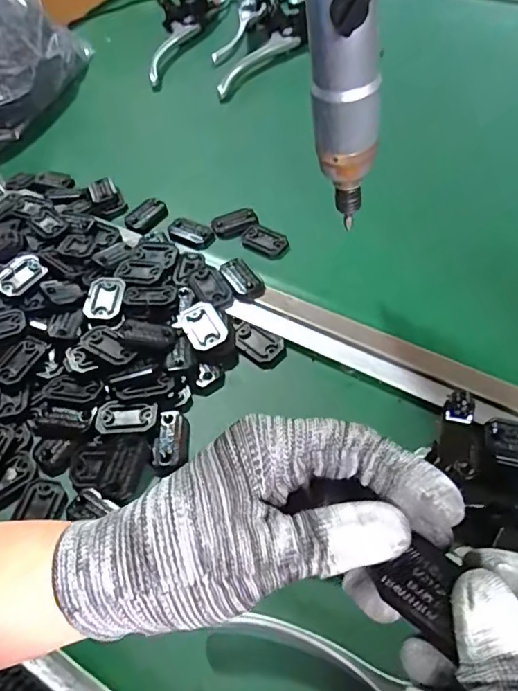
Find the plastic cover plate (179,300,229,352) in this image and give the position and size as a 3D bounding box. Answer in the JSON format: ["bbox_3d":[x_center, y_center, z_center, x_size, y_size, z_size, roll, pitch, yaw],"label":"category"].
[{"bbox_3d":[-0.043,-0.015,0.419,0.030,0.007,0.045,-21,56,-9],"label":"plastic cover plate"}]

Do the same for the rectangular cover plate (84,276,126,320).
[{"bbox_3d":[-0.124,-0.039,0.431,0.028,0.004,0.045,-4,55,3],"label":"rectangular cover plate"}]

